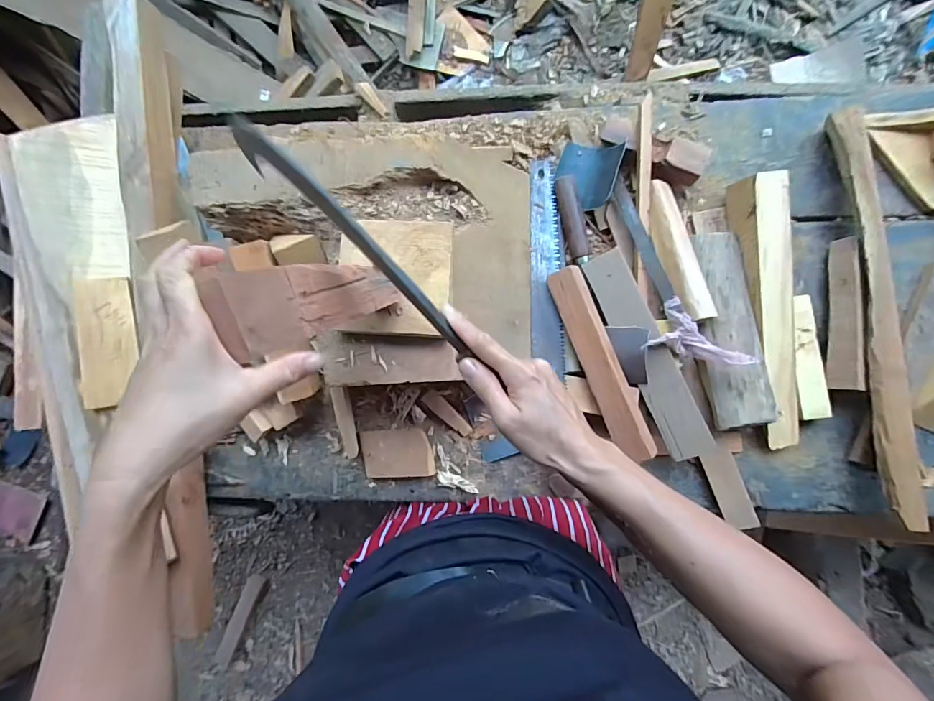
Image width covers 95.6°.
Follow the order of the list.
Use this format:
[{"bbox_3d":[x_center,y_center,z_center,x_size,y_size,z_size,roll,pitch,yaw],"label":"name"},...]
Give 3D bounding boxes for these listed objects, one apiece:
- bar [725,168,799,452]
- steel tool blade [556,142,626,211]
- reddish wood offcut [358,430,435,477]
[{"bbox_3d":[0.445,-0.056,0.608,0.061,0.046,0.390,-6,89,4],"label":"bar"},{"bbox_3d":[0.181,-0.269,0.637,0.082,0.054,0.094,13,90,4],"label":"steel tool blade"},{"bbox_3d":[-0.109,0.162,0.667,0.109,0.016,0.074,-3,89,4],"label":"reddish wood offcut"}]

